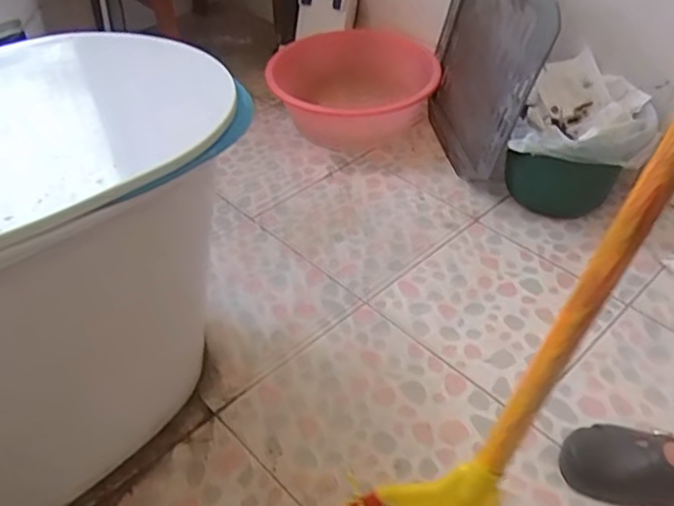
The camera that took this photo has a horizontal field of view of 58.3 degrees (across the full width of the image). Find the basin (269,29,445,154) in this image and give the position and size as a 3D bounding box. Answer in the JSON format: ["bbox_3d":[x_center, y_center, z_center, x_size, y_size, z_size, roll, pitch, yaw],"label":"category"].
[{"bbox_3d":[0.047,-0.385,1.397,0.359,0.143,0.362,7,43,8],"label":"basin"}]

